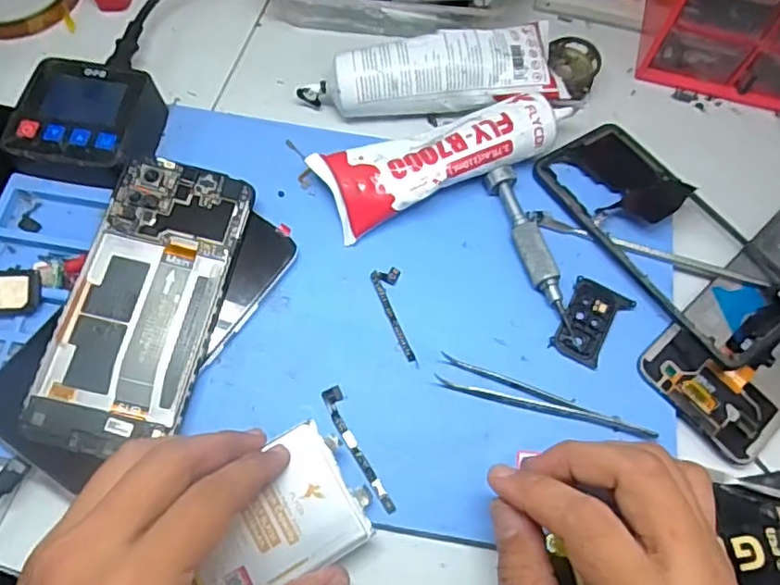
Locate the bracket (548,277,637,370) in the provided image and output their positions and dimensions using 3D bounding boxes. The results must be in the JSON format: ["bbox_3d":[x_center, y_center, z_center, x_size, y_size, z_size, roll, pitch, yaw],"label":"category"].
[{"bbox_3d":[0.109,0.016,0.330,0.031,0.005,0.047,28,69,11],"label":"bracket"}]

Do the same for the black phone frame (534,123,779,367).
[{"bbox_3d":[0.162,-0.034,0.351,0.079,0.016,0.162,-34,72,-14],"label":"black phone frame"}]

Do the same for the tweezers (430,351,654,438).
[{"bbox_3d":[0.078,0.058,0.312,0.108,0.006,0.016,20,68,7],"label":"tweezers"}]

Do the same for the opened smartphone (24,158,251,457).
[{"bbox_3d":[-0.124,0.003,0.312,0.071,0.006,0.153,14,71,-2],"label":"opened smartphone"}]

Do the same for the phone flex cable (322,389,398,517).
[{"bbox_3d":[-0.016,0.078,0.302,0.010,0.004,0.067,-24,69,-11],"label":"phone flex cable"}]

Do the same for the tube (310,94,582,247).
[{"bbox_3d":[0.033,-0.082,0.357,0.145,0.032,0.048,-23,69,-11],"label":"tube"}]

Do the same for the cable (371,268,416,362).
[{"bbox_3d":[0.004,0.011,0.332,0.015,0.004,0.055,-13,68,-7],"label":"cable"}]

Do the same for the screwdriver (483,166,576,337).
[{"bbox_3d":[0.080,-0.025,0.343,0.016,0.015,0.101,-18,68,-9],"label":"screwdriver"}]

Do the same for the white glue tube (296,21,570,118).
[{"bbox_3d":[0.025,-0.138,0.382,0.159,0.039,0.053,-4,67,-3],"label":"white glue tube"}]

